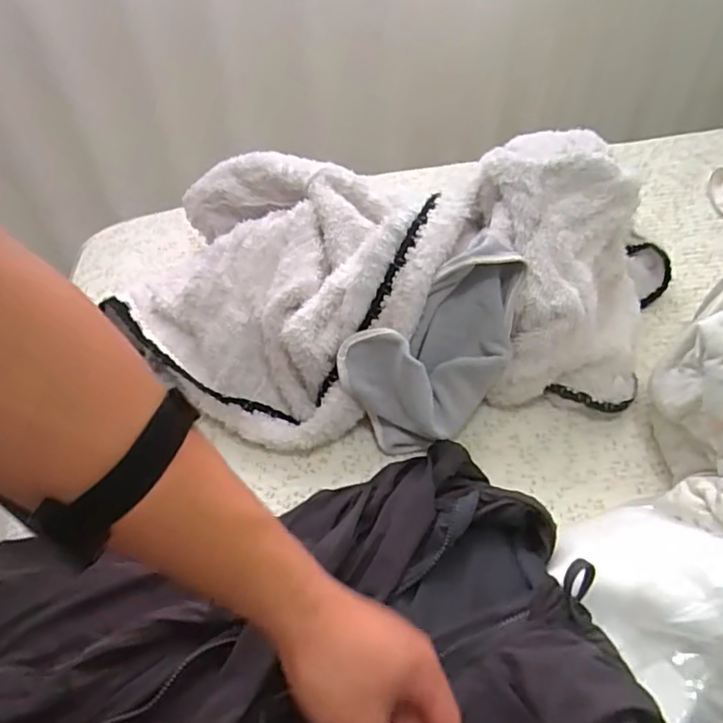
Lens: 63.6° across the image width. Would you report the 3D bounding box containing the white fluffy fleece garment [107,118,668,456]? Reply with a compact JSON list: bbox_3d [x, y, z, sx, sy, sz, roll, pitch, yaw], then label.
[{"bbox_3d":[0.043,-0.086,0.638,0.544,0.181,0.328,-5,49,1],"label":"white fluffy fleece garment"}]

